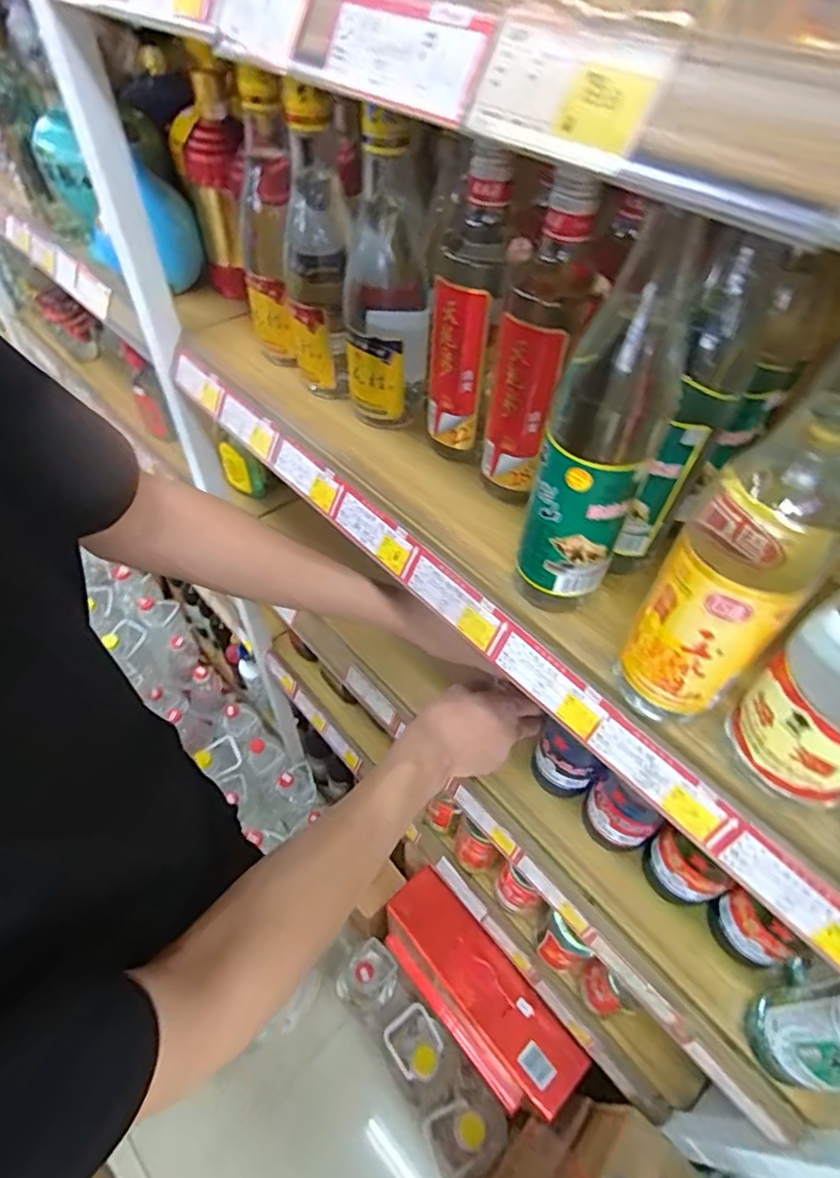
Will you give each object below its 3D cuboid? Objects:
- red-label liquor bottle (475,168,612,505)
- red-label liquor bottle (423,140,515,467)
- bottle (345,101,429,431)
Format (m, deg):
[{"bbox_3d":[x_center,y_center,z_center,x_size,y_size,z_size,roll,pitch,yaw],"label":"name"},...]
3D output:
[{"bbox_3d":[0.079,-0.164,0.419,0.062,0.223,0.067,3,50,1],"label":"red-label liquor bottle"},{"bbox_3d":[0.032,-0.205,0.451,0.051,0.212,0.060,3,50,1],"label":"red-label liquor bottle"},{"bbox_3d":[-0.032,-0.250,0.484,0.076,0.228,0.075,3,50,1],"label":"bottle"}]

